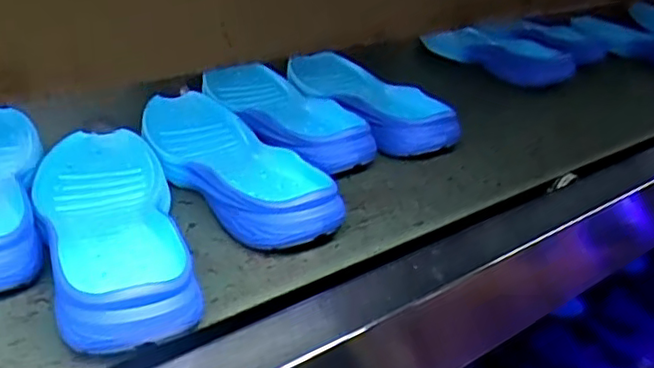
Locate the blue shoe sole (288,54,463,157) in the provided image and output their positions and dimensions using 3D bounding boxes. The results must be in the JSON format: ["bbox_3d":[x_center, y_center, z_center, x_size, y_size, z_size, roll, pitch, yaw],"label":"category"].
[{"bbox_3d":[0.037,-0.083,0.669,0.081,0.045,0.232,-12,30,-29],"label":"blue shoe sole"}]

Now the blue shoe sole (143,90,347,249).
[{"bbox_3d":[-0.080,-0.015,0.528,0.094,0.040,0.254,-14,31,-32],"label":"blue shoe sole"}]

